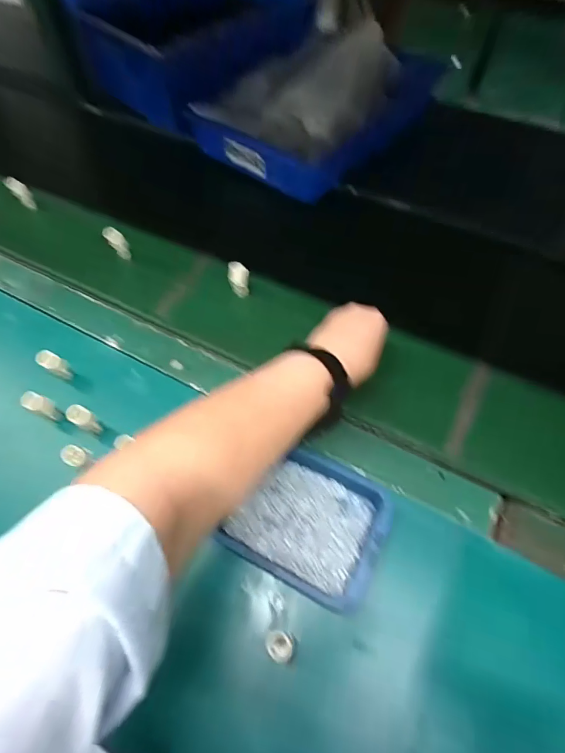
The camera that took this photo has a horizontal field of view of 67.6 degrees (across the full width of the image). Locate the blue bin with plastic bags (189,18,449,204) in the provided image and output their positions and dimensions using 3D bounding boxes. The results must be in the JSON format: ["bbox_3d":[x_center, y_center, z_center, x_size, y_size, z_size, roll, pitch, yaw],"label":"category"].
[{"bbox_3d":[0.068,-0.513,0.775,0.283,0.118,0.401,32,62,20],"label":"blue bin with plastic bags"}]

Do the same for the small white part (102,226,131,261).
[{"bbox_3d":[-0.243,-0.196,0.624,0.014,0.052,0.024,6,51,42],"label":"small white part"}]

